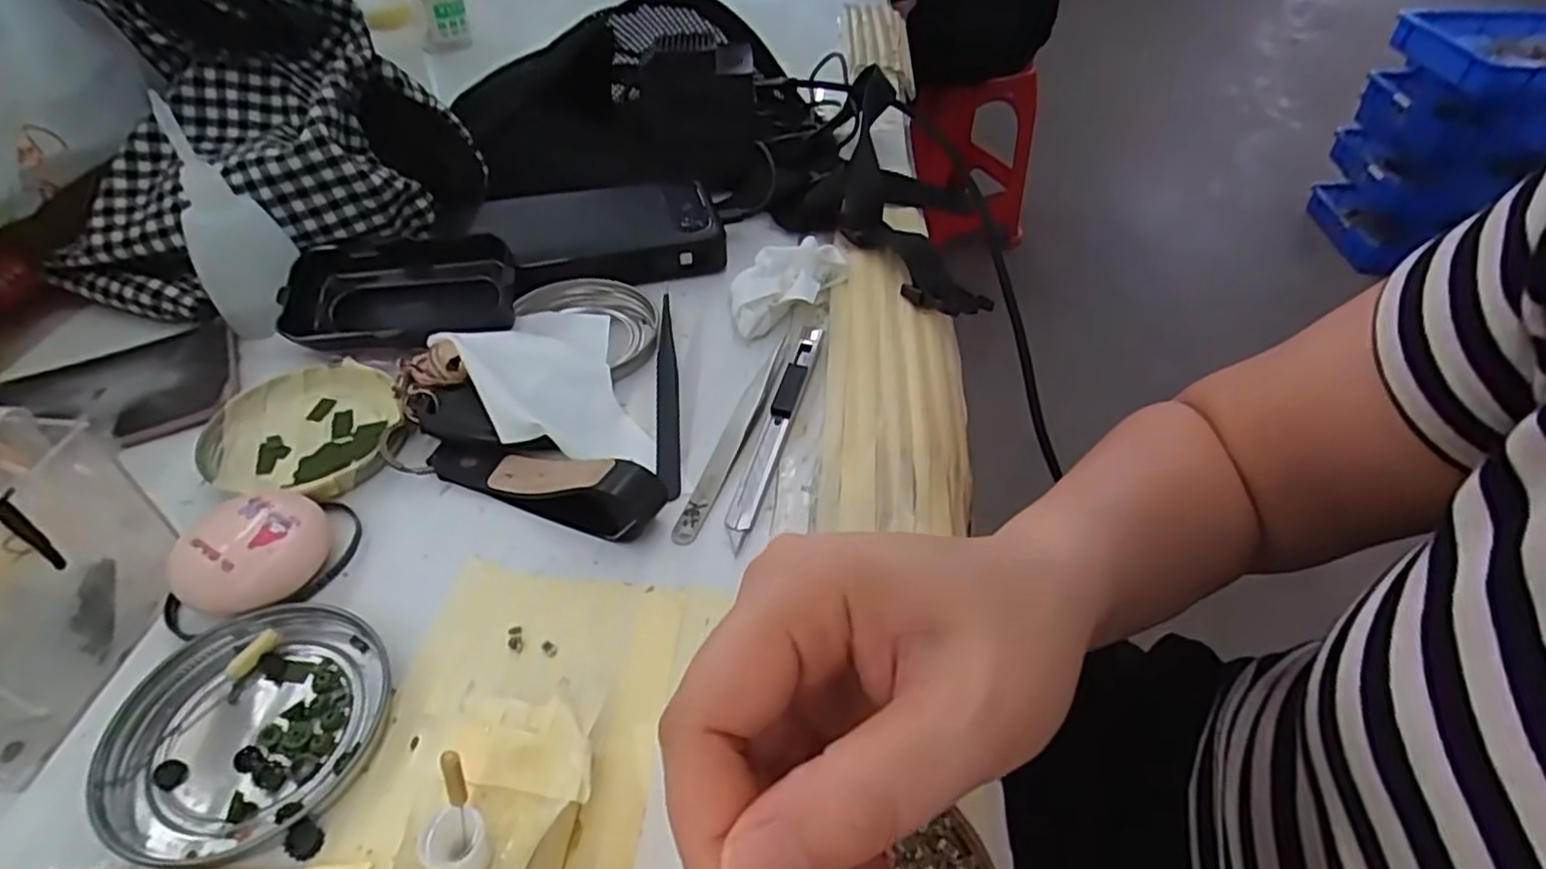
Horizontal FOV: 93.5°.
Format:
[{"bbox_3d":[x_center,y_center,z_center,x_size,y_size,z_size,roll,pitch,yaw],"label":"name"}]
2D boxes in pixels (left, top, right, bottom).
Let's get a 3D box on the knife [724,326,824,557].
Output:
[{"bbox_3d":[0.003,-0.007,0.327,0.011,0.006,0.139,12,47,10],"label":"knife"}]

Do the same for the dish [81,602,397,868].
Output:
[{"bbox_3d":[-0.164,0.090,0.228,0.075,0.009,0.078,0,45,0],"label":"dish"}]

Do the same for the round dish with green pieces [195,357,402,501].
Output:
[{"bbox_3d":[-0.201,-0.003,0.319,0.082,0.013,0.072,11,47,8],"label":"round dish with green pieces"}]

